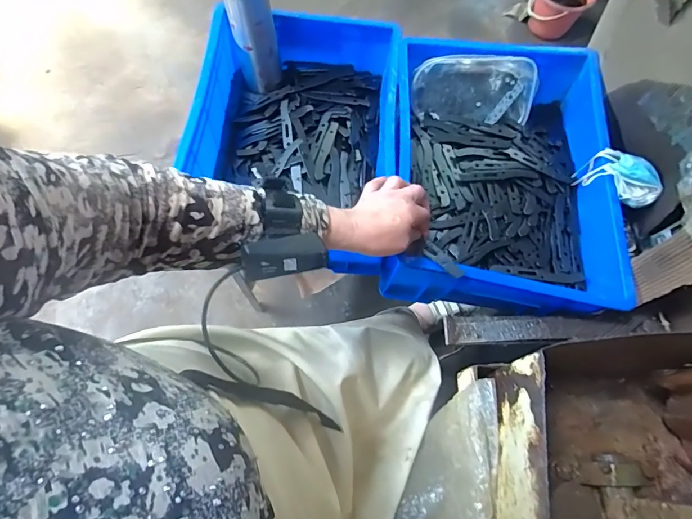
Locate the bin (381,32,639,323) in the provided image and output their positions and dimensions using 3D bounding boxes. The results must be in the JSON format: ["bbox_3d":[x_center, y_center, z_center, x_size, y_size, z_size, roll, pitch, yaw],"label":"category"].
[{"bbox_3d":[0.225,-0.139,0.623,0.308,0.110,0.415,7,71,0],"label":"bin"}]

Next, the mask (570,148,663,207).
[{"bbox_3d":[0.371,-0.104,0.581,0.045,0.079,0.093,-43,78,-14],"label":"mask"}]

